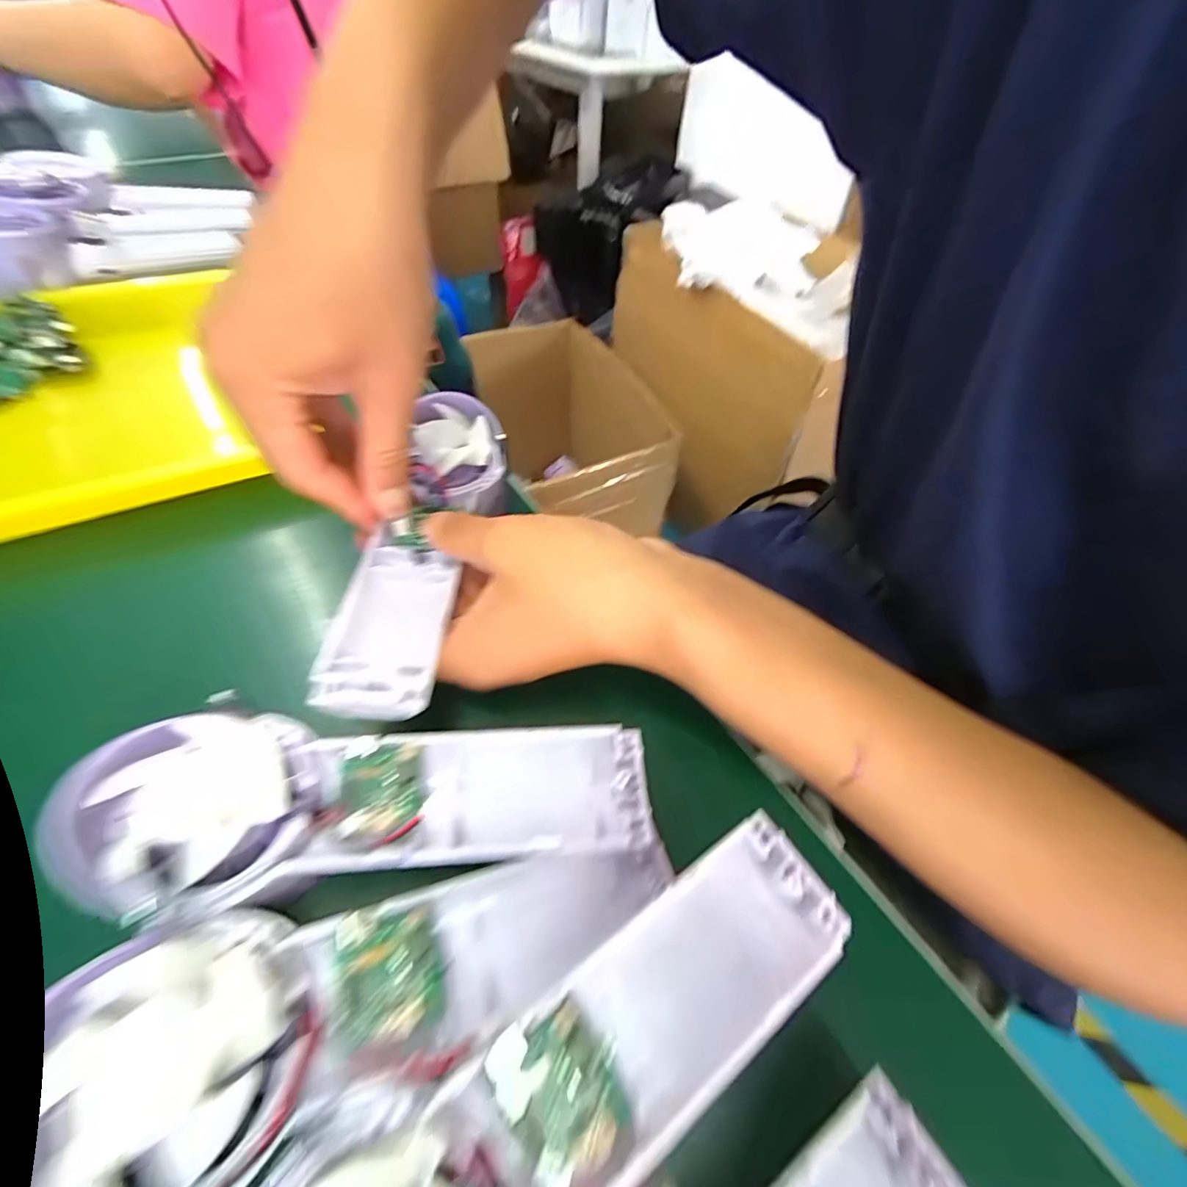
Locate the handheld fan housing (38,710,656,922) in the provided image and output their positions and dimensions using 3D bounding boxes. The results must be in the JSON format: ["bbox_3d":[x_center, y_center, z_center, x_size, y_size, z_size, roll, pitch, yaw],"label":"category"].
[{"bbox_3d":[-0.070,0.065,0.177,0.175,0.031,0.058,-5,53,-9],"label":"handheld fan housing"}]

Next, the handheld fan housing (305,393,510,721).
[{"bbox_3d":[-0.079,-0.027,0.244,0.050,0.022,0.176,7,58,0],"label":"handheld fan housing"}]

